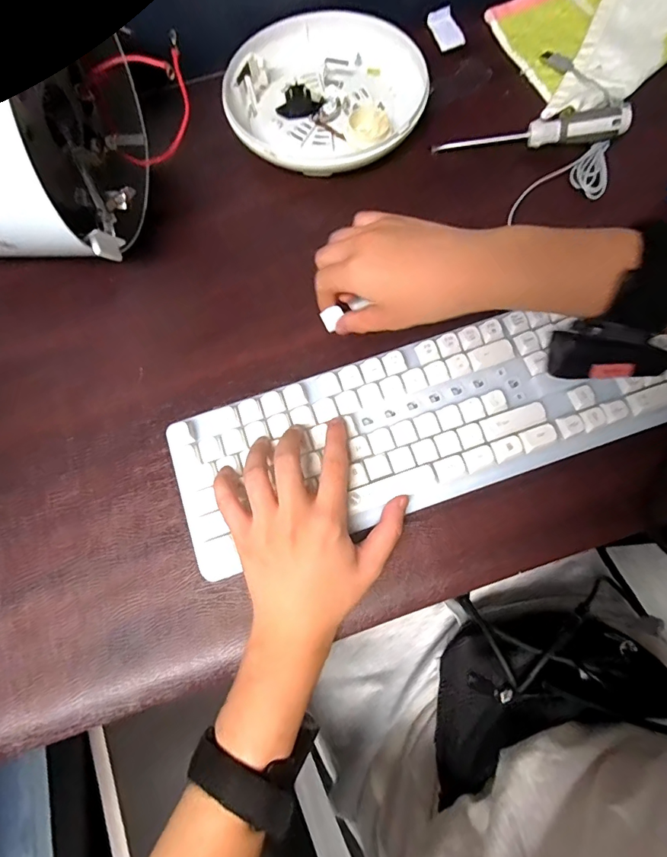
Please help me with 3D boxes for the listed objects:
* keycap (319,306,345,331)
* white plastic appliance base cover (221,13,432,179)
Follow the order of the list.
[{"bbox_3d":[0.001,-0.087,0.363,0.016,0.008,0.016,-26,73,-6],"label":"keycap"},{"bbox_3d":[-0.009,-0.352,0.476,0.198,0.034,0.190,-11,72,-1],"label":"white plastic appliance base cover"}]

